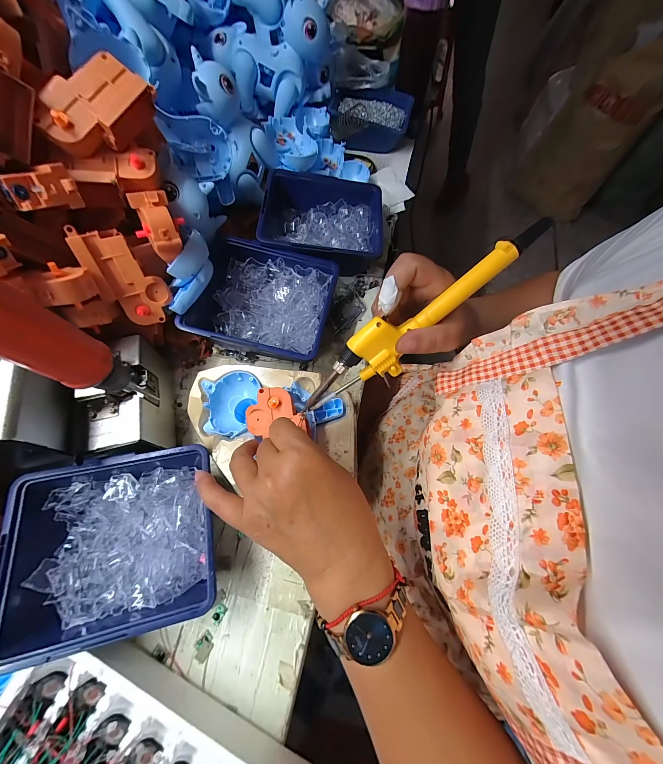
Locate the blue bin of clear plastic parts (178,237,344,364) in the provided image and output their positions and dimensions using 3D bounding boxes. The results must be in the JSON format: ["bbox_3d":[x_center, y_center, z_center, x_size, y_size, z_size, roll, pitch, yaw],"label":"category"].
[{"bbox_3d":[-0.086,-0.096,0.372,0.165,0.069,0.143,12,68,4],"label":"blue bin of clear plastic parts"}]

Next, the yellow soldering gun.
[{"bbox_3d":[0.066,-0.045,0.238,0.234,0.032,0.039,-37,71,13],"label":"yellow soldering gun"}]

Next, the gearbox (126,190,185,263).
[{"bbox_3d":[-0.163,-0.152,0.273,0.038,0.032,0.056,-22,85,-9],"label":"gearbox"}]

